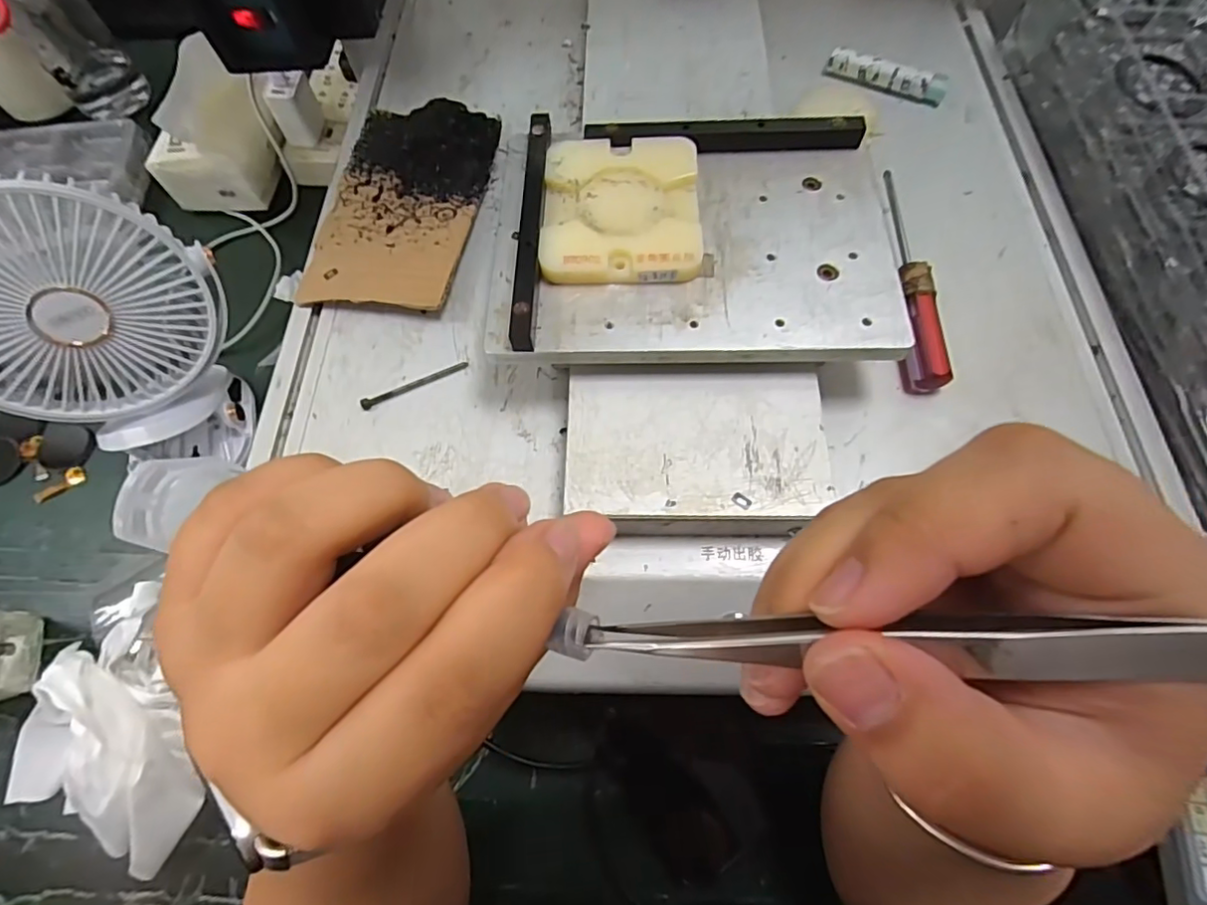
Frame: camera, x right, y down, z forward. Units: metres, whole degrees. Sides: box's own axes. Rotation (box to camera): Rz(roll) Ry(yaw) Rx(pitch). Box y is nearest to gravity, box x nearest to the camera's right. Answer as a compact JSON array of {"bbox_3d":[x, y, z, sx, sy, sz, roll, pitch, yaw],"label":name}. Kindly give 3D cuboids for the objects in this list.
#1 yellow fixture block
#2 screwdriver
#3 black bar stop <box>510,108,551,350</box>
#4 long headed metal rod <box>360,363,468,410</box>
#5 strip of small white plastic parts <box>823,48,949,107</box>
[{"bbox_3d":[0.009,-0.126,0.290,0.079,0.009,0.091,0,66,2],"label":"yellow fixture block"},{"bbox_3d":[0.170,-0.100,0.313,0.019,0.021,0.142,3,67,3],"label":"screwdriver"},{"bbox_3d":[-0.036,-0.118,0.288,0.010,0.014,0.151,0,66,2],"label":"black bar stop"},{"bbox_3d":[-0.101,-0.037,0.305,0.059,0.004,0.006,-25,68,-9],"label":"long headed metal rod"},{"bbox_3d":[0.188,-0.251,0.379,0.078,0.015,0.012,28,70,13],"label":"strip of small white plastic parts"}]

